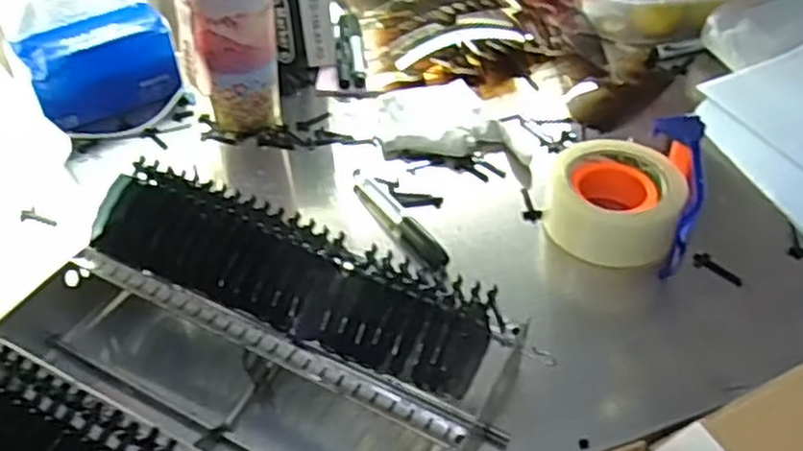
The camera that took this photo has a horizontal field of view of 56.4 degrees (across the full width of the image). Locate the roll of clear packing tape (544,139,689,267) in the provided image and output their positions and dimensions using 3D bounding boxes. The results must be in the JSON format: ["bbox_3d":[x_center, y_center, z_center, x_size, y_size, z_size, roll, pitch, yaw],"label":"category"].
[{"bbox_3d":[0.176,-0.017,0.628,0.105,0.058,0.096,1,44,-1],"label":"roll of clear packing tape"}]

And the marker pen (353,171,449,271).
[{"bbox_3d":[-0.004,-0.007,0.642,0.021,0.015,0.128,-23,49,-23],"label":"marker pen"}]

